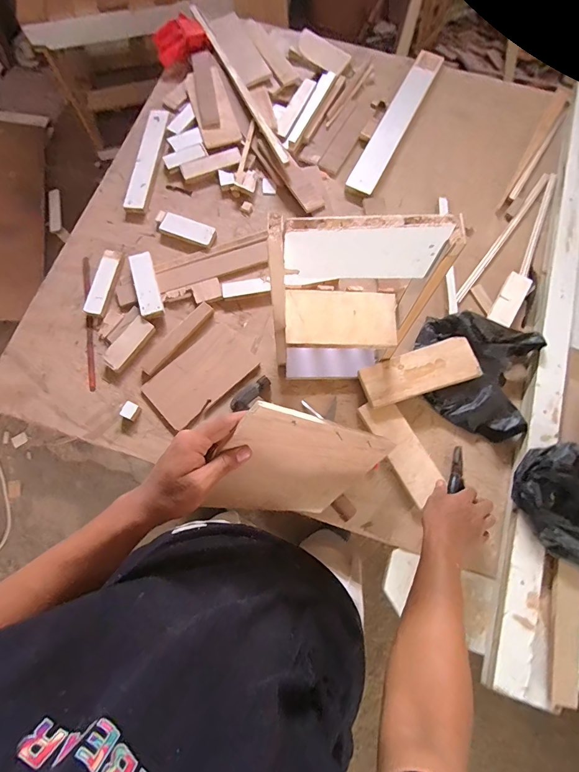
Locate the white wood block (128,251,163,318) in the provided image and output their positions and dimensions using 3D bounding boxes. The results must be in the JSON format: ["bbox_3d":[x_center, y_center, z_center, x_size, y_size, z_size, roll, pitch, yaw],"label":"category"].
[{"bbox_3d":[-0.302,-0.213,0.765,0.046,0.013,0.153,-19,73,-5],"label":"white wood block"}]

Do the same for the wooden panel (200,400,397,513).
[{"bbox_3d":[0.013,0.110,0.472,0.170,0.252,0.010,-50,45,22],"label":"wooden panel"}]

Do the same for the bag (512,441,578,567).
[{"bbox_3d":[0.479,0.189,0.610,0.166,0.060,0.187,-30,74,-8],"label":"bag"}]

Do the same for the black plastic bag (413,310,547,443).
[{"bbox_3d":[0.358,-0.030,0.710,0.231,0.055,0.216,22,74,8],"label":"black plastic bag"}]

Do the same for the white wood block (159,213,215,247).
[{"bbox_3d":[-0.228,-0.349,0.813,0.122,0.012,0.054,20,73,7],"label":"white wood block"}]

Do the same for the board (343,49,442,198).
[{"bbox_3d":[0.270,-0.667,0.910,0.066,0.016,0.482,26,74,9],"label":"board"}]

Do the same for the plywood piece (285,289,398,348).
[{"bbox_3d":[0.084,-0.109,0.584,0.175,0.019,0.091,0,72,1],"label":"plywood piece"}]

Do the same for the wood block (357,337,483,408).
[{"bbox_3d":[0.249,-0.025,0.709,0.222,0.028,0.085,-17,72,-4],"label":"wood block"}]

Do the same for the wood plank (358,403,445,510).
[{"bbox_3d":[0.210,0.112,0.678,0.065,0.020,0.194,-28,74,-8],"label":"wood plank"}]

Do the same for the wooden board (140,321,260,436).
[{"bbox_3d":[-0.181,-0.017,0.730,0.214,0.020,0.121,-41,76,-11],"label":"wooden board"}]

